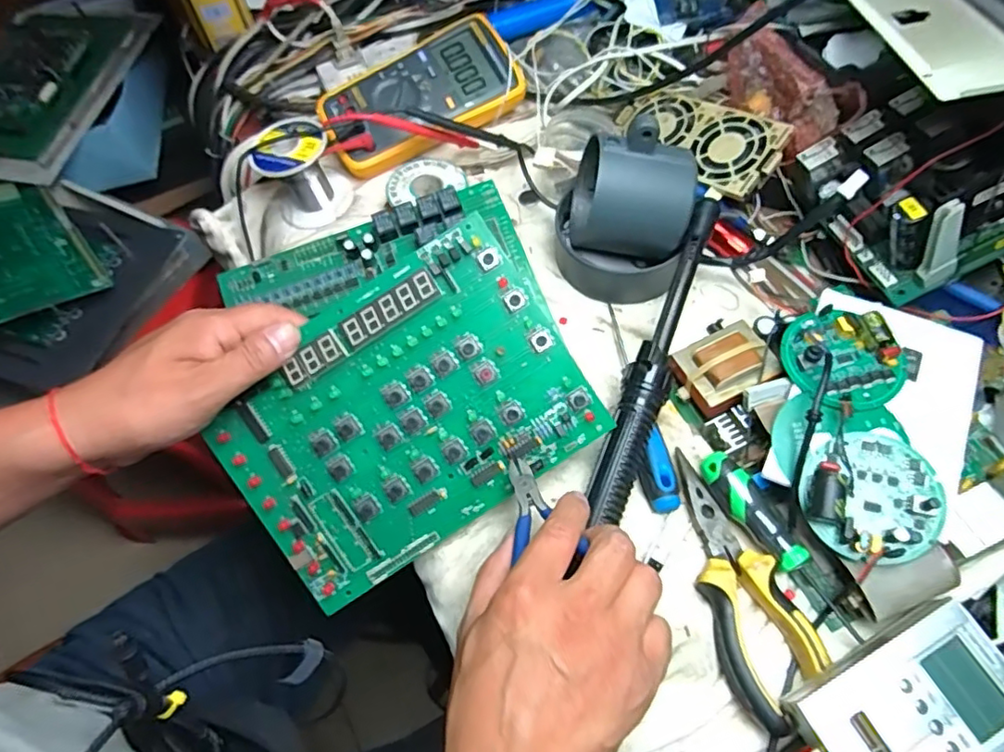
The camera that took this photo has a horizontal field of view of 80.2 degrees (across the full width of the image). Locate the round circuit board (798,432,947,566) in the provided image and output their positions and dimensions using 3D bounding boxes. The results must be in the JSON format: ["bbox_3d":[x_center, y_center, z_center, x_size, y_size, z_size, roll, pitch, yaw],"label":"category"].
[{"bbox_3d":[0.205,0.067,0.331,0.066,0.018,0.069,-2,62,3],"label":"round circuit board"}]

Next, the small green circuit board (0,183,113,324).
[{"bbox_3d":[-0.533,-0.142,0.652,0.117,0.012,0.204,-33,69,-30],"label":"small green circuit board"}]

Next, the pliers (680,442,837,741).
[{"bbox_3d":[0.131,0.116,0.342,0.052,0.014,0.149,-19,62,-6],"label":"pliers"}]

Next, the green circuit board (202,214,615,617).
[{"bbox_3d":[-0.062,0.025,0.368,0.212,0.009,0.157,-33,94,0],"label":"green circuit board"}]

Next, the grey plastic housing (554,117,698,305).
[{"bbox_3d":[0.088,-0.124,0.440,0.093,0.114,0.095,4,62,6],"label":"grey plastic housing"}]

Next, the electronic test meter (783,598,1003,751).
[{"bbox_3d":[0.201,0.167,0.295,0.101,0.032,0.070,-27,63,-10],"label":"electronic test meter"}]

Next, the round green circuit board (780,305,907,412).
[{"bbox_3d":[0.211,-0.013,0.368,0.058,0.019,0.069,-41,67,-17],"label":"round green circuit board"}]

